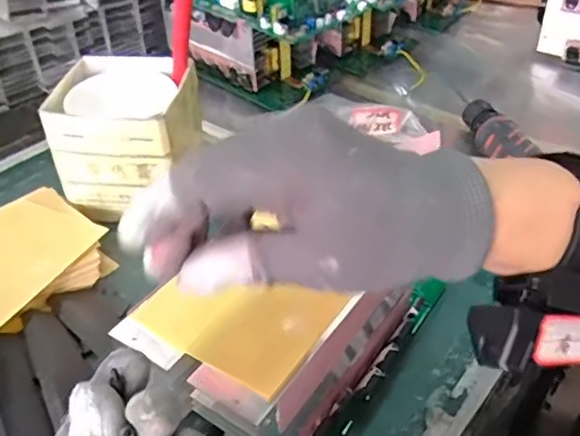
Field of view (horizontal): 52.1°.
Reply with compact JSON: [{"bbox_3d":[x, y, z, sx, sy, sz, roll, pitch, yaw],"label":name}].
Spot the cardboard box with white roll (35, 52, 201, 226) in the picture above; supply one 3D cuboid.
[{"bbox_3d":[-0.142,-0.074,0.534,0.109,0.103,0.115,5,40,6],"label":"cardboard box with white roll"}]

